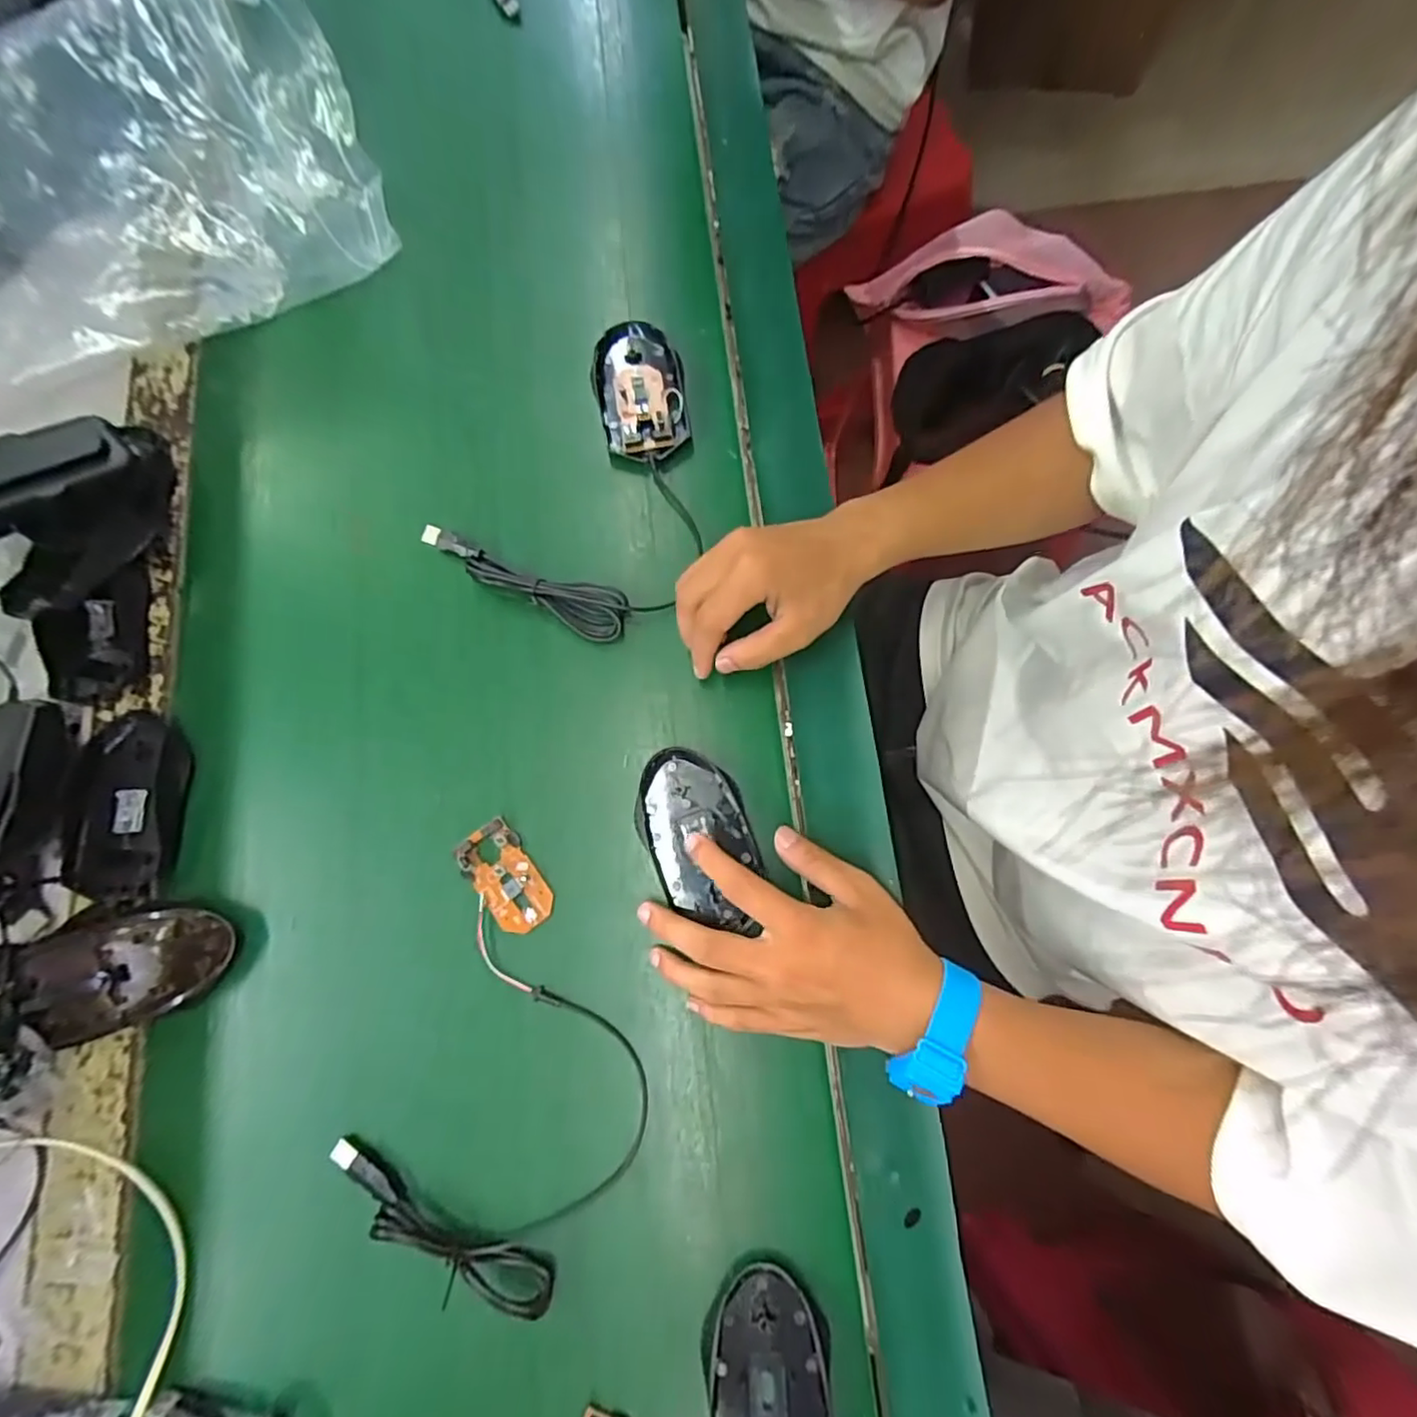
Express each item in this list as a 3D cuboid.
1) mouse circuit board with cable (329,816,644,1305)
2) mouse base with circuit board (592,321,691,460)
[{"bbox_3d":[-0.106,0.195,0.363,0.155,0.018,0.224,18,78,7],"label":"mouse circuit board with cable"},{"bbox_3d":[-0.050,-0.233,0.459,0.062,0.016,0.113,-8,76,1],"label":"mouse base with circuit board"}]

